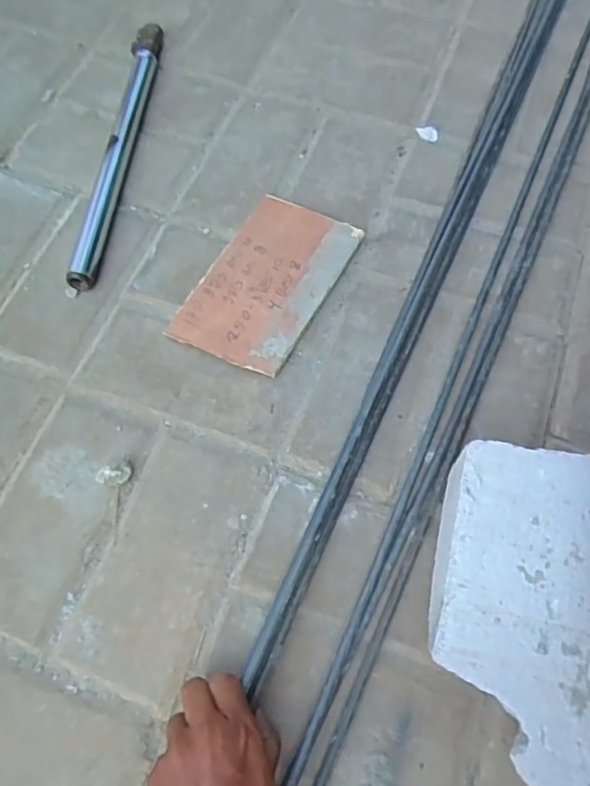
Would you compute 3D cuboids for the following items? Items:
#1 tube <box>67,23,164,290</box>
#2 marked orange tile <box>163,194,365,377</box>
[{"bbox_3d":[-0.197,-0.289,0.669,0.032,0.030,0.399,2,64,3],"label":"tube"},{"bbox_3d":[-0.026,-0.113,0.586,0.115,0.015,0.197,26,68,14],"label":"marked orange tile"}]

